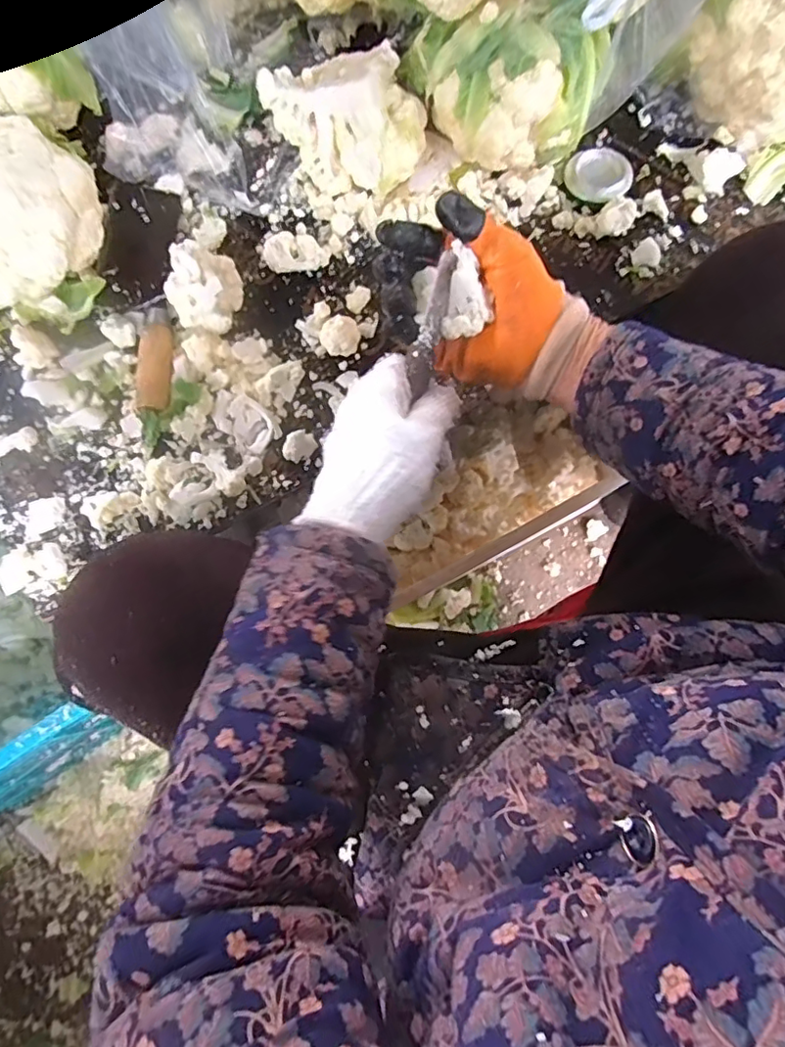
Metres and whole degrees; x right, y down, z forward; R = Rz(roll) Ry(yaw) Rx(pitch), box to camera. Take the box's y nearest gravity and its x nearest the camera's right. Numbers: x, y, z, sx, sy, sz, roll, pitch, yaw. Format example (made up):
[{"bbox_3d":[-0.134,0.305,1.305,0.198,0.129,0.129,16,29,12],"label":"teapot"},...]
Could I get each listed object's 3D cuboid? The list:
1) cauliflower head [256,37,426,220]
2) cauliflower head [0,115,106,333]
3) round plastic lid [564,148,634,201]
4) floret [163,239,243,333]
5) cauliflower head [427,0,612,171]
[{"bbox_3d":[-0.038,-0.364,0.519,0.113,0.091,0.130,-29,81,-5],"label":"cauliflower head"},{"bbox_3d":[-0.319,-0.262,0.493,0.116,0.113,0.149,-7,80,-1],"label":"cauliflower head"},{"bbox_3d":[0.201,-0.336,0.553,0.061,0.016,0.054,11,80,2],"label":"round plastic lid"},{"bbox_3d":[-0.170,-0.210,0.511,0.059,0.056,0.068,10,80,2],"label":"floret"},{"bbox_3d":[0.107,-0.369,0.466,0.115,0.109,0.111,0,80,0],"label":"cauliflower head"}]

